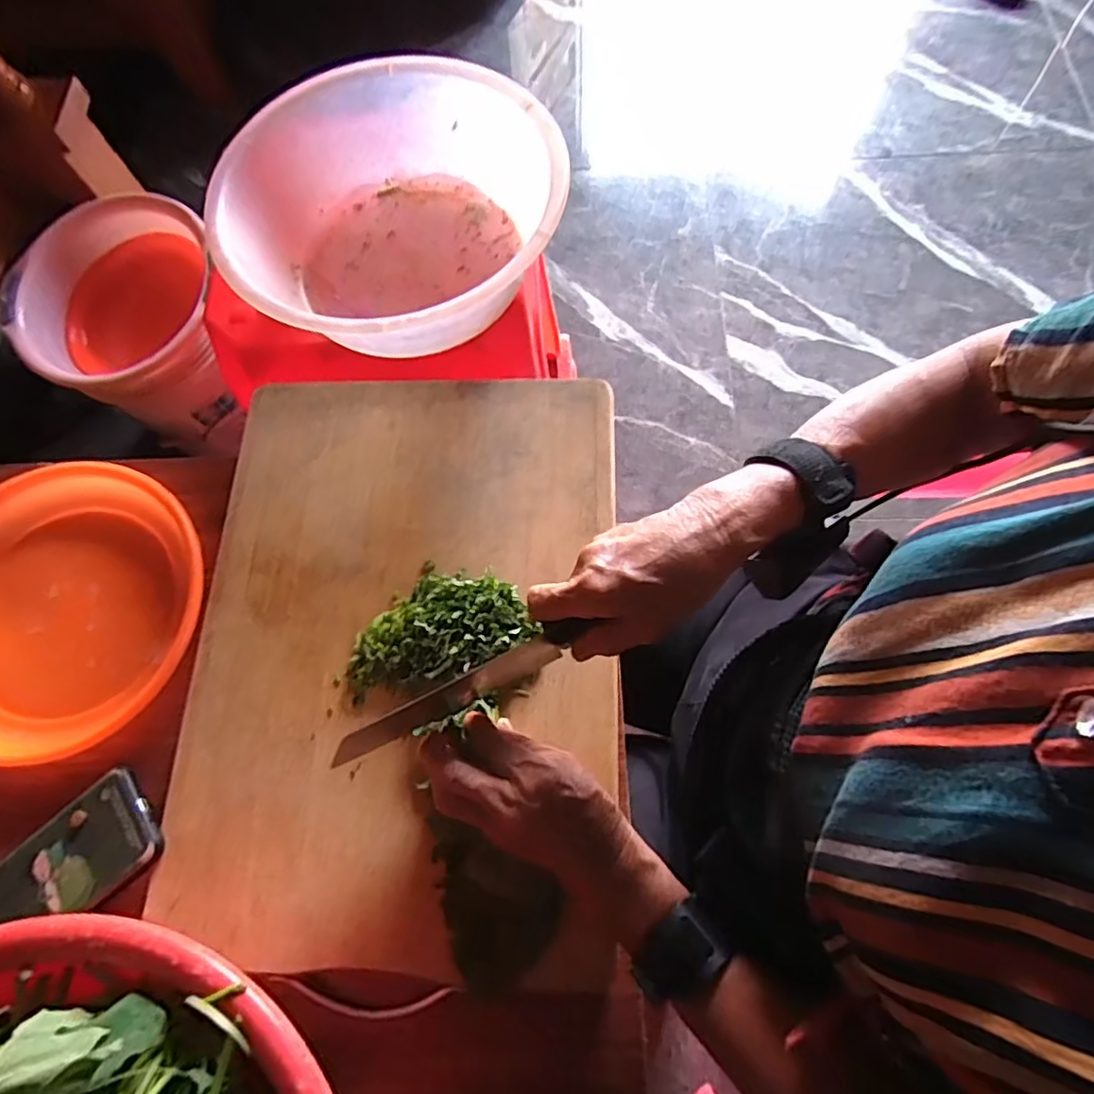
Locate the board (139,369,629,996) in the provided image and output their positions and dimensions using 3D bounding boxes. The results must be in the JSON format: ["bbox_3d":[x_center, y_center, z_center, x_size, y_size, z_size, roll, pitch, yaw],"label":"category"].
[{"bbox_3d":[-0.105,0.062,0.453,0.312,0.013,0.439,0,72,2],"label":"board"}]

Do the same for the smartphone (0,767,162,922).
[{"bbox_3d":[-0.329,0.222,0.402,0.141,0.008,0.071,-42,69,-8],"label":"smartphone"}]

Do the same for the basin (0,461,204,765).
[{"bbox_3d":[-0.378,0.045,0.467,0.183,0.047,0.223,13,73,7],"label":"basin"}]

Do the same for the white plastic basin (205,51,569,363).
[{"bbox_3d":[-0.135,-0.281,0.515,0.262,0.088,0.274,-1,72,2],"label":"white plastic basin"}]

